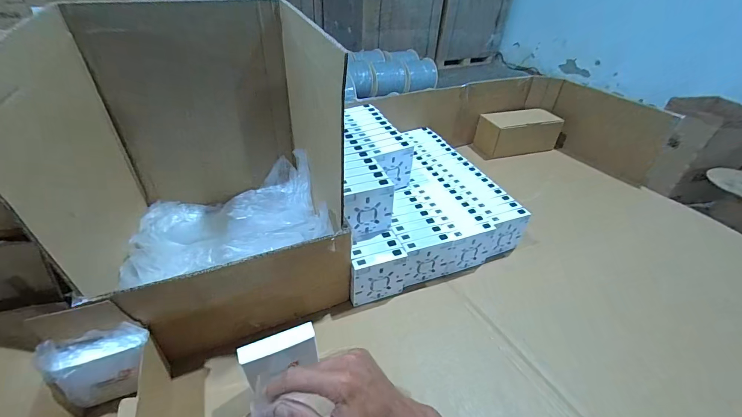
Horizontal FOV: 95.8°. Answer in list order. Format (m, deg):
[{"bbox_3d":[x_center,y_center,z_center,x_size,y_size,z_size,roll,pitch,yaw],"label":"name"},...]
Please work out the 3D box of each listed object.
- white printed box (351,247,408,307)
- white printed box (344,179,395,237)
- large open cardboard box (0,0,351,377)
[{"bbox_3d":[0.012,0.106,0.522,0.088,0.083,0.024,-10,41,-18],"label":"white printed box"},{"bbox_3d":[-0.005,0.002,0.519,0.078,0.087,0.023,-12,41,-19],"label":"white printed box"},{"bbox_3d":[-0.228,-0.049,0.466,0.335,0.349,0.333,-11,41,-18],"label":"large open cardboard box"}]

